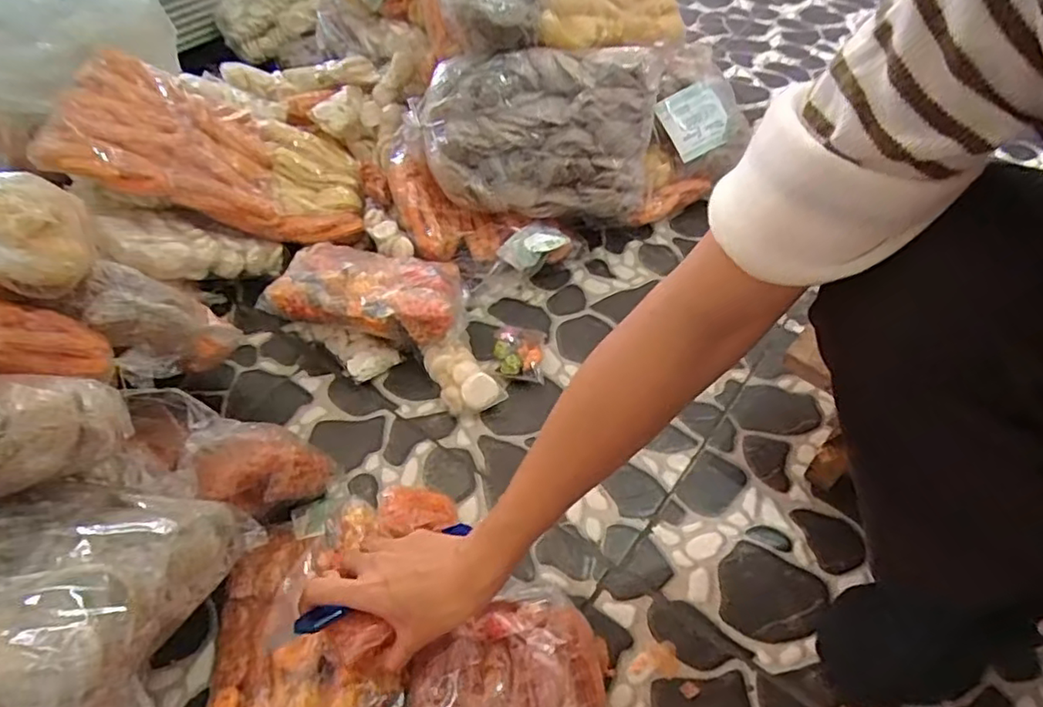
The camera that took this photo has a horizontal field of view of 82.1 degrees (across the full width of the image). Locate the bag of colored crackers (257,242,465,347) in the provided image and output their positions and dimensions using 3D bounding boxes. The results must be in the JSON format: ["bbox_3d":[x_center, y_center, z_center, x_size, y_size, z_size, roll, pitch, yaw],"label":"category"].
[{"bbox_3d":[-0.175,-0.086,0.694,0.220,0.053,0.141,5,50,5],"label":"bag of colored crackers"}]

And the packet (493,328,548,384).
[{"bbox_3d":[-0.004,-0.002,0.683,0.059,0.024,0.073,3,49,2],"label":"packet"}]

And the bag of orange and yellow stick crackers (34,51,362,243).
[{"bbox_3d":[-0.376,-0.235,0.771,0.359,0.100,0.170,14,66,-34],"label":"bag of orange and yellow stick crackers"}]

